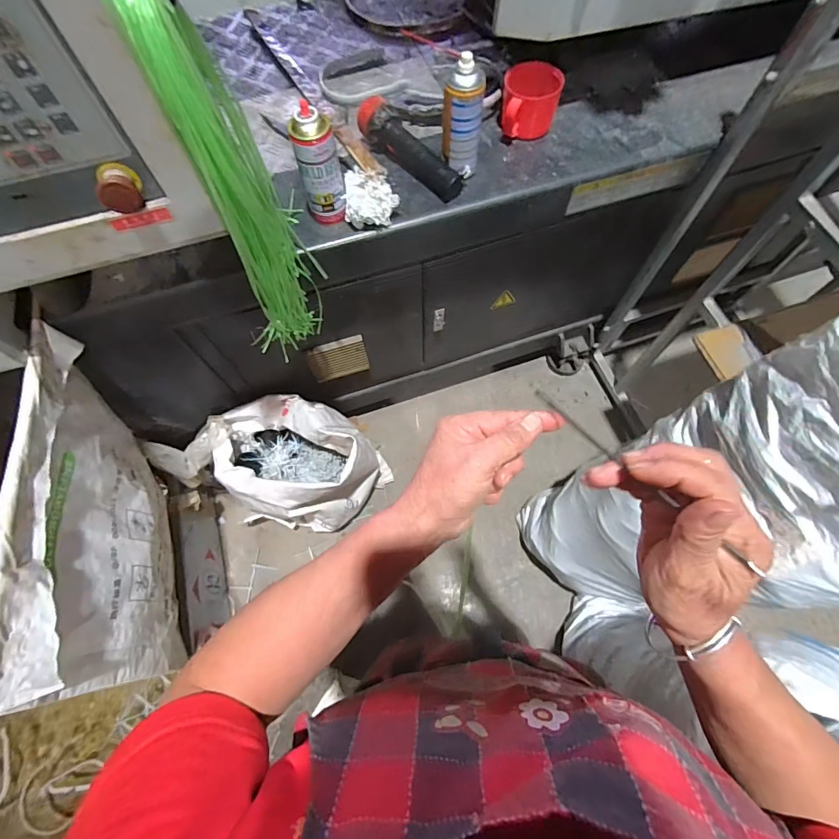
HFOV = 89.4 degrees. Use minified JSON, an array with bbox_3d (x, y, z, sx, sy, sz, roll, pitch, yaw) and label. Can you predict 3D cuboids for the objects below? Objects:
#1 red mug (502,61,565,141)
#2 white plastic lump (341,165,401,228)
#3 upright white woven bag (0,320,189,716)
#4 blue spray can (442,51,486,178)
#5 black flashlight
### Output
[{"bbox_3d":[0.210,-0.597,0.806,0.108,0.085,0.102,10,68,5],"label":"red mug"},{"bbox_3d":[-0.081,-0.388,0.741,0.091,0.052,0.108,7,68,3],"label":"white plastic lump"},{"bbox_3d":[-0.574,0.189,0.789,0.081,0.471,0.545,-10,68,-4],"label":"upright white woven bag"},{"bbox_3d":[0.070,-0.487,0.710,0.060,0.180,0.055,0,68,1],"label":"blue spray can"},{"bbox_3d":[-0.018,-0.492,0.774,0.058,0.071,0.240,-40,73,-14],"label":"black flashlight"}]

